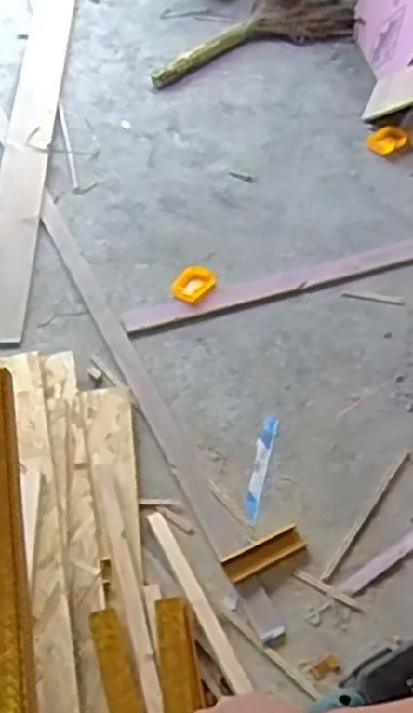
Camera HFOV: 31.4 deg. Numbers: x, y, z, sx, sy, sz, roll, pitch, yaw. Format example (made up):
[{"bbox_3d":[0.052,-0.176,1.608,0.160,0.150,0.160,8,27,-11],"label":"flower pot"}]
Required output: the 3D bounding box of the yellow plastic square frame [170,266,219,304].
[{"bbox_3d":[-0.032,-0.178,1.768,0.080,0.016,0.113,32,60,24],"label":"yellow plastic square frame"}]

